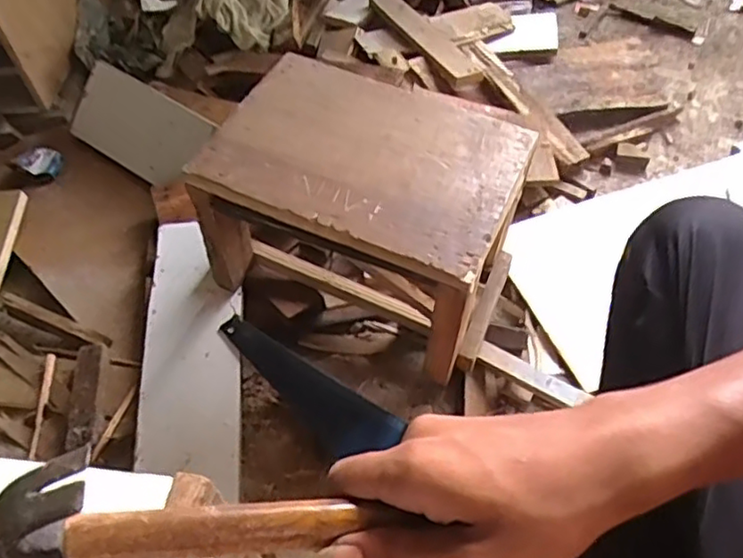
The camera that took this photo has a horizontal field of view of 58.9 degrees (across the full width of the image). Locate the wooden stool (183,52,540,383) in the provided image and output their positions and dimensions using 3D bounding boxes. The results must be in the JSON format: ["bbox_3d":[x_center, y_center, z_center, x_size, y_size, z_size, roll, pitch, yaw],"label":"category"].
[{"bbox_3d":[-0.002,-0.080,0.777,0.327,0.198,0.238,19,56,20],"label":"wooden stool"}]

